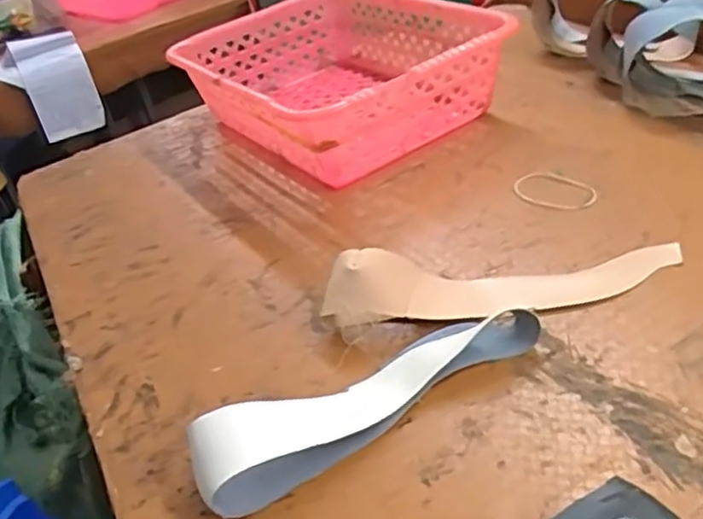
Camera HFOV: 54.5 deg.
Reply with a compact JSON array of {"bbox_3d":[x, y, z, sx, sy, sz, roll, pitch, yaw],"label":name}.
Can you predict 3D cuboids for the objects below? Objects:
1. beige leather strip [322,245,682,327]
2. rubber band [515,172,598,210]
[{"bbox_3d":[0.130,0.009,0.587,0.312,0.049,0.060,-11,36,4],"label":"beige leather strip"},{"bbox_3d":[0.213,-0.073,0.720,0.057,0.010,0.091,-35,41,-27],"label":"rubber band"}]

